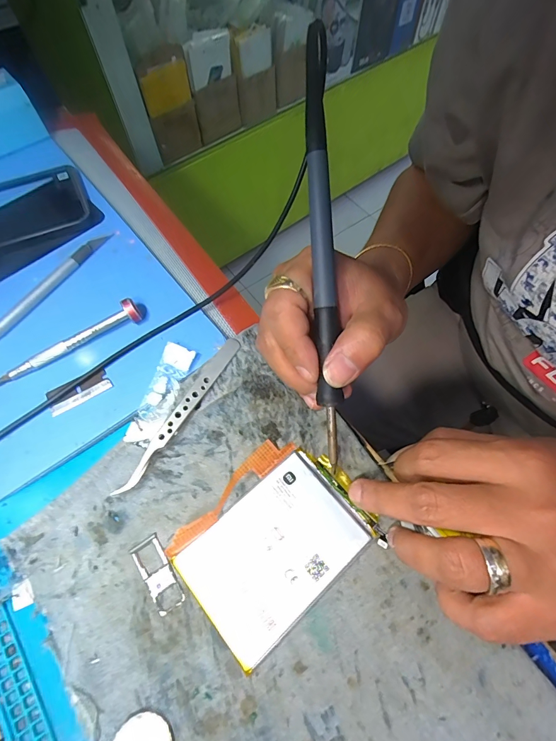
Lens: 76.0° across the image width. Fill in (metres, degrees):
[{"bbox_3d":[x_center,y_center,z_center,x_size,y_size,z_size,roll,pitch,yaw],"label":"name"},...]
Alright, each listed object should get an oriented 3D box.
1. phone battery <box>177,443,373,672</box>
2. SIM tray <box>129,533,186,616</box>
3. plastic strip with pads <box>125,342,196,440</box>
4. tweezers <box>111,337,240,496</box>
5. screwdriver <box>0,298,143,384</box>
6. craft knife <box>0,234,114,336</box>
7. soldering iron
[{"bbox_3d":[0.002,0.094,0.196,0.100,0.007,0.065,-37,70,-18],"label":"phone battery"},{"bbox_3d":[-0.065,0.109,0.191,0.015,0.004,0.038,-31,68,-16],"label":"SIM tray"},{"bbox_3d":[-0.075,0.014,0.228,0.020,0.011,0.065,18,64,7],"label":"plastic strip with pads"},{"bbox_3d":[-0.060,0.025,0.225,0.014,0.009,0.115,28,66,11],"label":"tweezers"},{"bbox_3d":[-0.152,-0.015,0.239,0.121,0.016,0.013,-28,68,-15],"label":"screwdriver"},{"bbox_3d":[-0.177,-0.055,0.262,0.010,0.008,0.146,29,66,12],"label":"craft knife"},{"bbox_3d":[0.024,-0.062,0.196,0.014,0.012,0.235,-4,96,-4],"label":"soldering iron"}]

